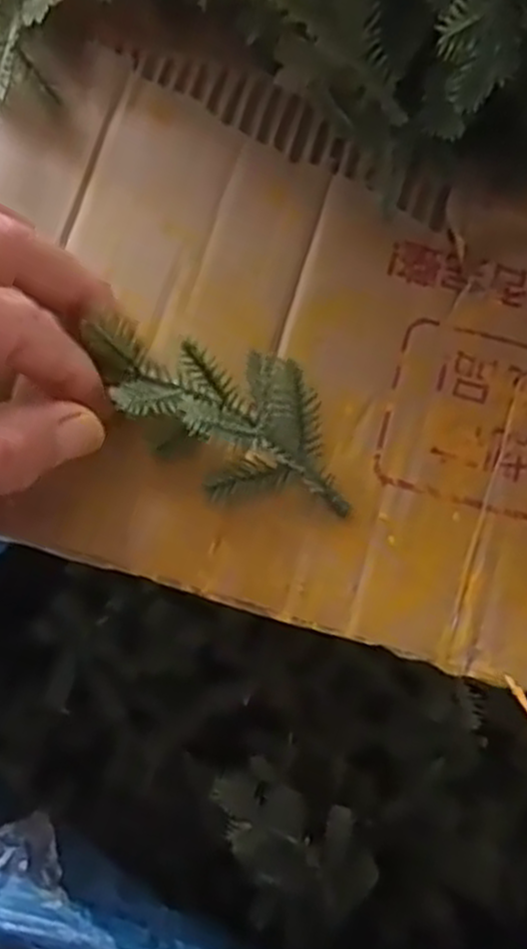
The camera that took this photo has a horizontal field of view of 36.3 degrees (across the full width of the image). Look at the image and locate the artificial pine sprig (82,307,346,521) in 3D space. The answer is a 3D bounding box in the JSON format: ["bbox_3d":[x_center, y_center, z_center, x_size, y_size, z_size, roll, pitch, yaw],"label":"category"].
[{"bbox_3d":[-0.012,-0.018,0.238,0.085,0.021,0.041,28,81,-11],"label":"artificial pine sprig"}]

